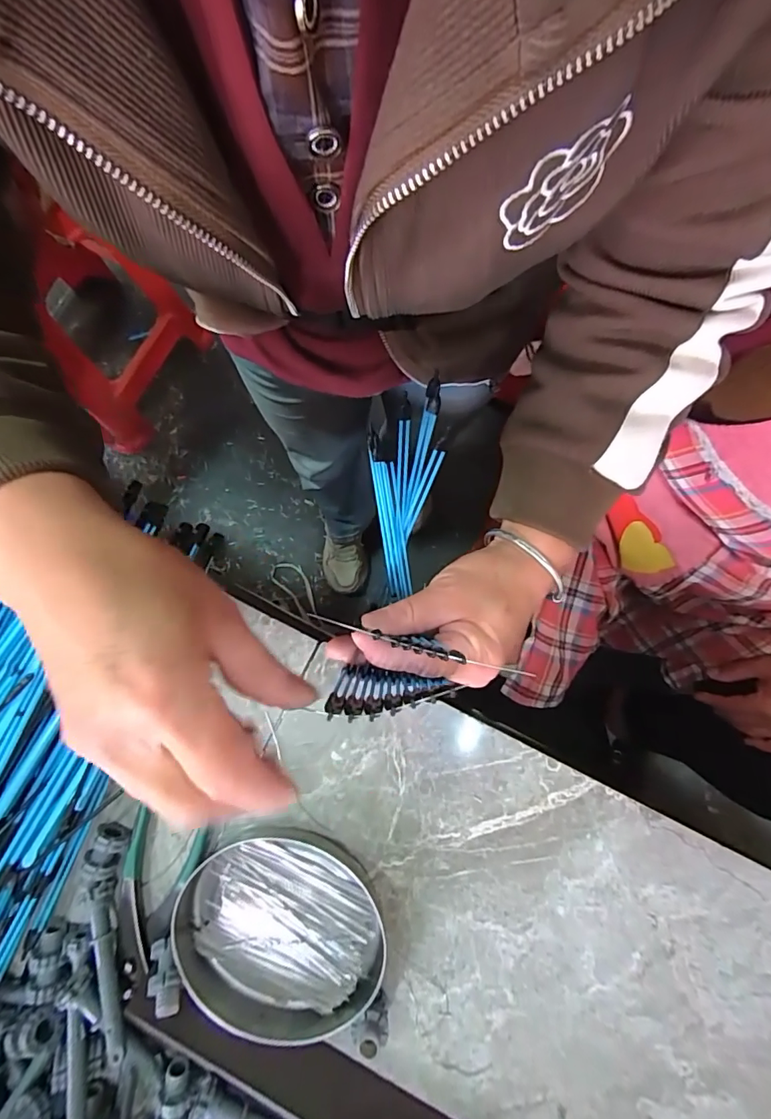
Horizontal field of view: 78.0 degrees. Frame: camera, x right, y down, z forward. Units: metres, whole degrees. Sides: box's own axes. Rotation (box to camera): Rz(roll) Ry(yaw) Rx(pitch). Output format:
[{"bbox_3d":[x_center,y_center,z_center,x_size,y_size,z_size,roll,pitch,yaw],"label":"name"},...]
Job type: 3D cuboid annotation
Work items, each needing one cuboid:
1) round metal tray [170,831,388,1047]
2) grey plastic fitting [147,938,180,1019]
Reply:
[{"bbox_3d":[-0.071,0.248,0.316,0.129,0.020,0.116,-12,80,-2],"label":"round metal tray"},{"bbox_3d":[-0.140,0.265,0.303,0.020,0.015,0.039,-24,56,-6],"label":"grey plastic fitting"}]

